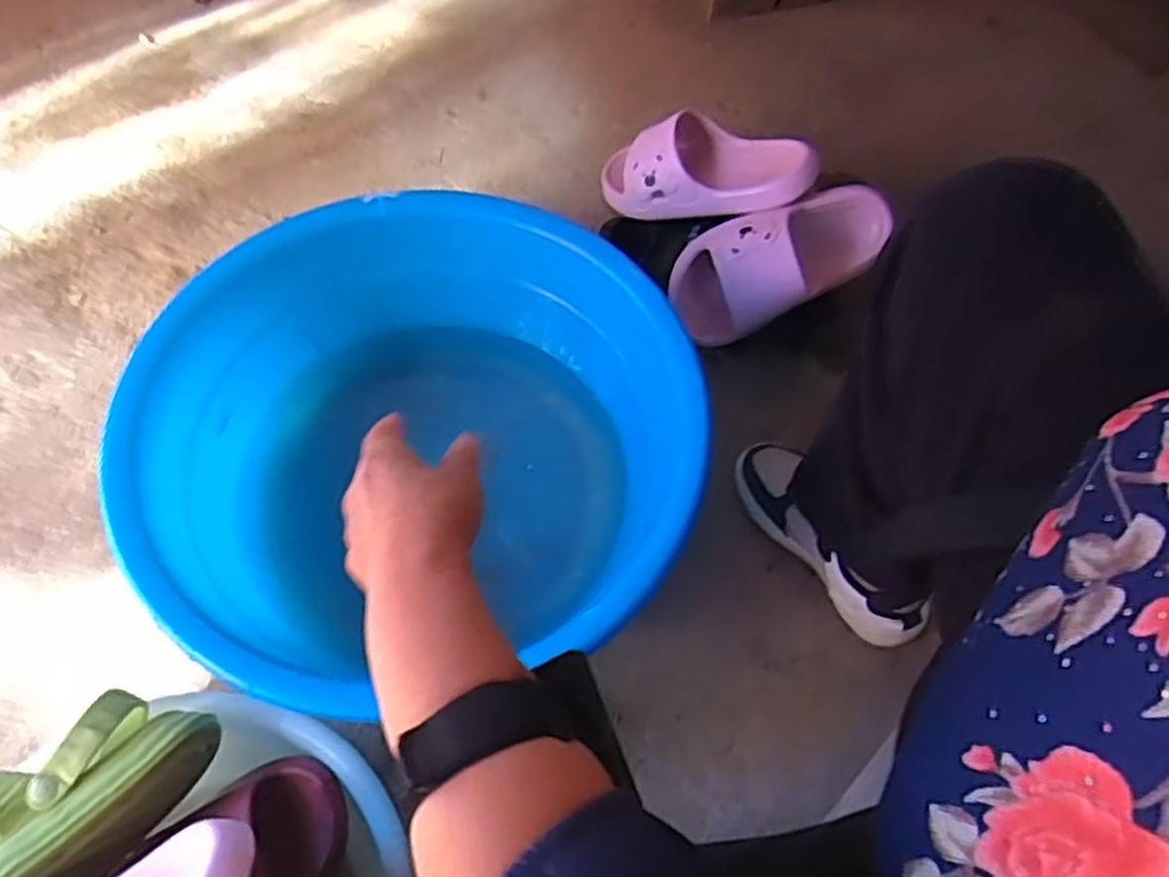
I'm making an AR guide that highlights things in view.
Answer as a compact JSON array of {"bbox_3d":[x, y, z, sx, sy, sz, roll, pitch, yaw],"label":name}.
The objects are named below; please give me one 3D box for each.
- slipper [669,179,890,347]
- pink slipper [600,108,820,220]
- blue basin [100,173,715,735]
[{"bbox_3d":[0.209,-0.187,0.802,0.242,0.075,0.110,-27,100,-4],"label":"slipper"},{"bbox_3d":[0.128,-0.294,0.856,0.233,0.084,0.092,6,61,18],"label":"pink slipper"},{"bbox_3d":[-0.123,0.005,0.687,0.401,0.172,0.416,1,62,-2],"label":"blue basin"}]

